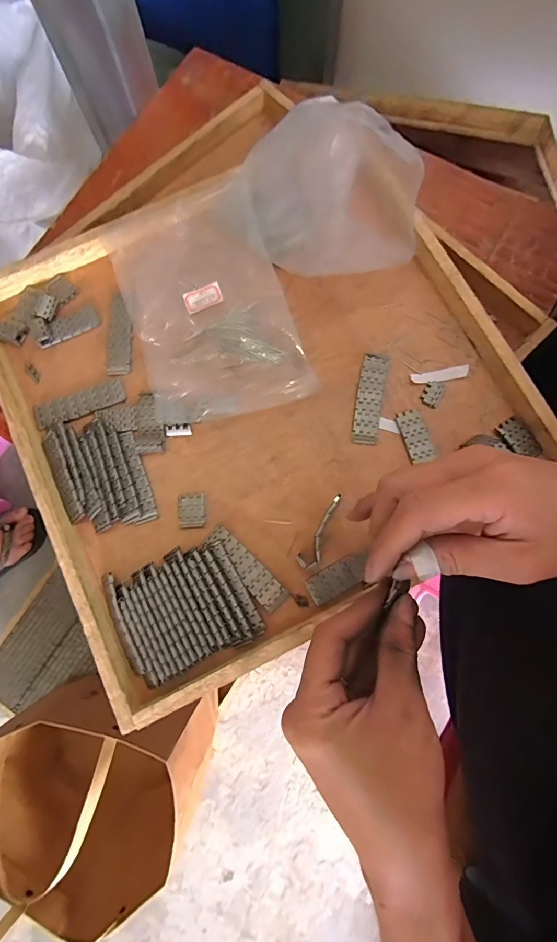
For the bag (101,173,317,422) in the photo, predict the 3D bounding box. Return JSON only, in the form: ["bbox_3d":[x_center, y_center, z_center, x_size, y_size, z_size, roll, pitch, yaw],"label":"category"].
[{"bbox_3d":[-0.063,-0.148,0.359,0.135,0.016,0.207,-20,85,-4],"label":"bag"}]

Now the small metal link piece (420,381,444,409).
[{"bbox_3d":[0.132,-0.067,0.346,0.015,0.004,0.023,27,81,7],"label":"small metal link piece"}]

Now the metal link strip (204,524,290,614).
[{"bbox_3d":[-0.026,0.077,0.324,0.078,0.004,0.021,43,83,9],"label":"metal link strip"}]

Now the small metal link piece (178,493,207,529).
[{"bbox_3d":[-0.071,0.033,0.334,0.022,0.004,0.028,-7,78,0],"label":"small metal link piece"}]

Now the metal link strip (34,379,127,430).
[{"bbox_3d":[-0.173,-0.060,0.354,0.077,0.005,0.024,-22,80,-3],"label":"metal link strip"}]

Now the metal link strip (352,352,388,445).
[{"bbox_3d":[0.078,-0.063,0.346,0.022,0.007,0.079,10,79,4],"label":"metal link strip"}]

